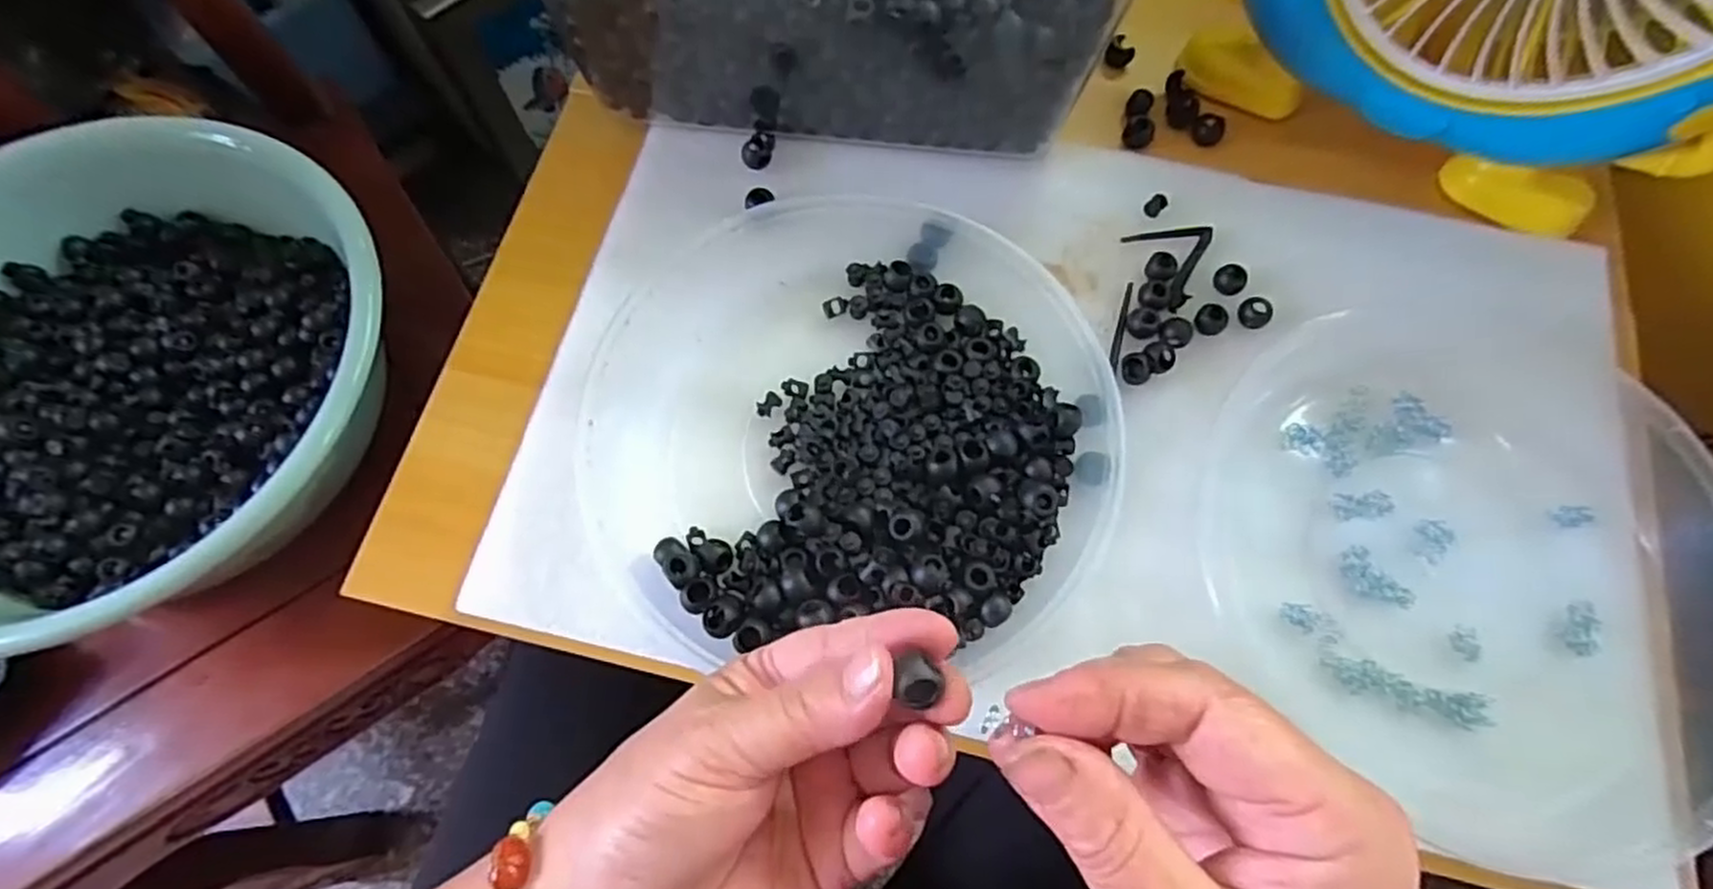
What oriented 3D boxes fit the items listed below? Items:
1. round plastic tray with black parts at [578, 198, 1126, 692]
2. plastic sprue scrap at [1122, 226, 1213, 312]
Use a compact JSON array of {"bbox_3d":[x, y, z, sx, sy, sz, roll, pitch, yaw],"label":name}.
[{"bbox_3d":[-0.002,-0.018,0.356,0.235,0.033,0.243,4,71,1],"label":"round plastic tray with black parts"},{"bbox_3d":[0.166,-0.090,0.392,0.044,0.009,0.049,-5,71,-2],"label":"plastic sprue scrap"}]

